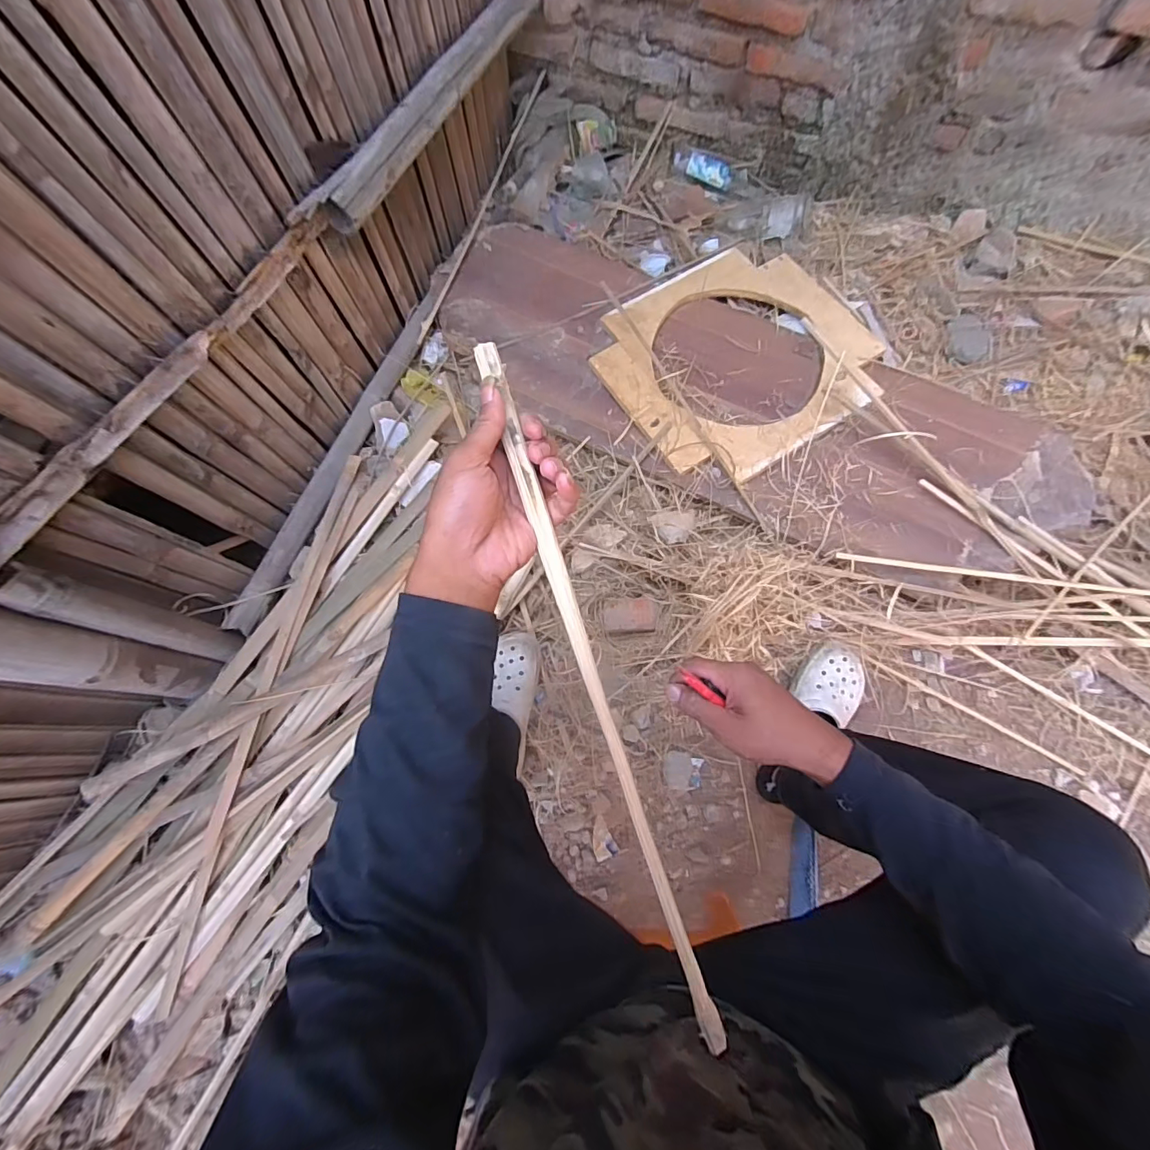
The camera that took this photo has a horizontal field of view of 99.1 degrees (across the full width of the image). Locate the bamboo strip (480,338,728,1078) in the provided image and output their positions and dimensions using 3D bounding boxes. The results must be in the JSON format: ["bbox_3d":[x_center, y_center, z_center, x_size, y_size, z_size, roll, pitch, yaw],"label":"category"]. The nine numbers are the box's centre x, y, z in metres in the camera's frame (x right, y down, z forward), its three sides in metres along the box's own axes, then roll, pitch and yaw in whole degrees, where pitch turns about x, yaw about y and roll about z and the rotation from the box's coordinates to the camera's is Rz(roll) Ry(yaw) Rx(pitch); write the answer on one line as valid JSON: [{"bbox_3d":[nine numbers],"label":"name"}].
[{"bbox_3d":[0.020,0.094,0.343,0.015,0.009,0.513,-18,93,-7],"label":"bamboo strip"}]

